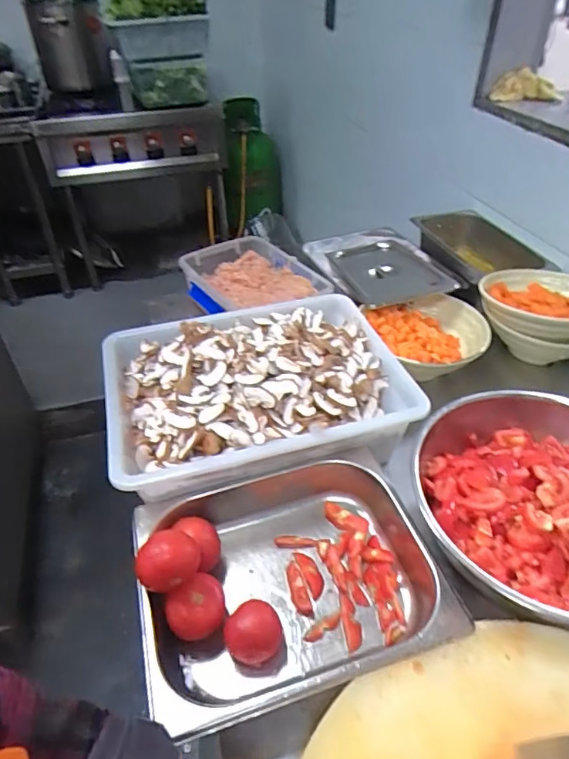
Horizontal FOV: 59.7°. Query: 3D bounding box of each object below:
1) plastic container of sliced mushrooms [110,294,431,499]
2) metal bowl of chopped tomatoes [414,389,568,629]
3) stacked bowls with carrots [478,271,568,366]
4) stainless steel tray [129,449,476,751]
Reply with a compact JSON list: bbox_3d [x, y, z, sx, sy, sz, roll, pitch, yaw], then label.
[{"bbox_3d":[-0.043,-0.003,0.752,0.420,0.104,0.337,-10,42,-11],"label":"plastic container of sliced mushrooms"},{"bbox_3d":[0.319,0.155,0.598,0.300,0.100,0.306,-1,41,1],"label":"metal bowl of chopped tomatoes"},{"bbox_3d":[0.465,-0.103,0.895,0.193,0.123,0.203,-1,41,1],"label":"stacked bowls with carrots"},{"bbox_3d":[0.006,0.226,0.585,0.337,0.104,0.271,-11,42,-11],"label":"stainless steel tray"}]

